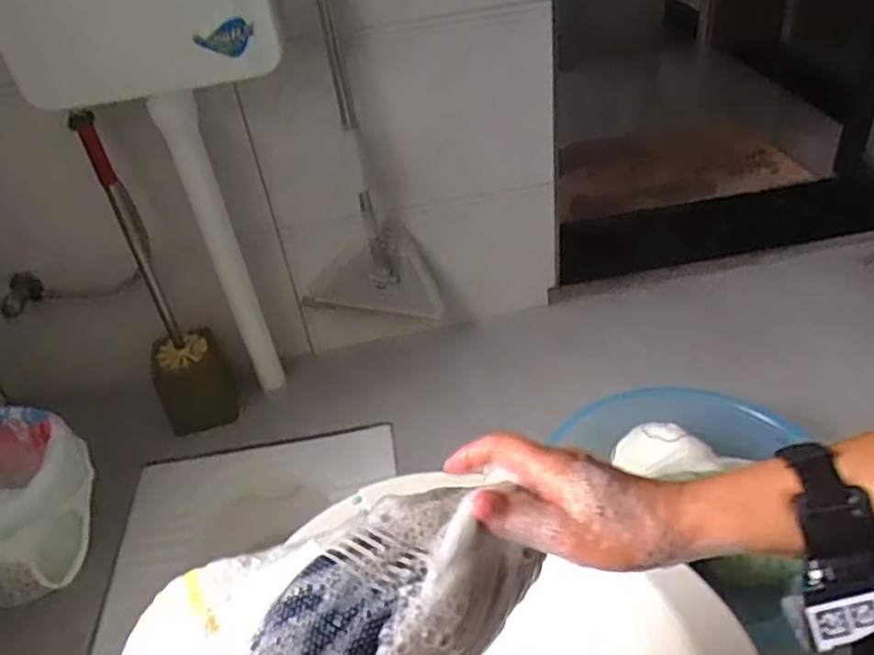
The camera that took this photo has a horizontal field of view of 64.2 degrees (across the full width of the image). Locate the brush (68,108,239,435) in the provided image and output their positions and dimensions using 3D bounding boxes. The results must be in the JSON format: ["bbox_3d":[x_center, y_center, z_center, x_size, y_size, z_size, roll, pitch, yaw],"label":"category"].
[{"bbox_3d":[-0.451,-0.057,1.114,0.128,0.528,0.105,-24,40,-20],"label":"brush"}]

